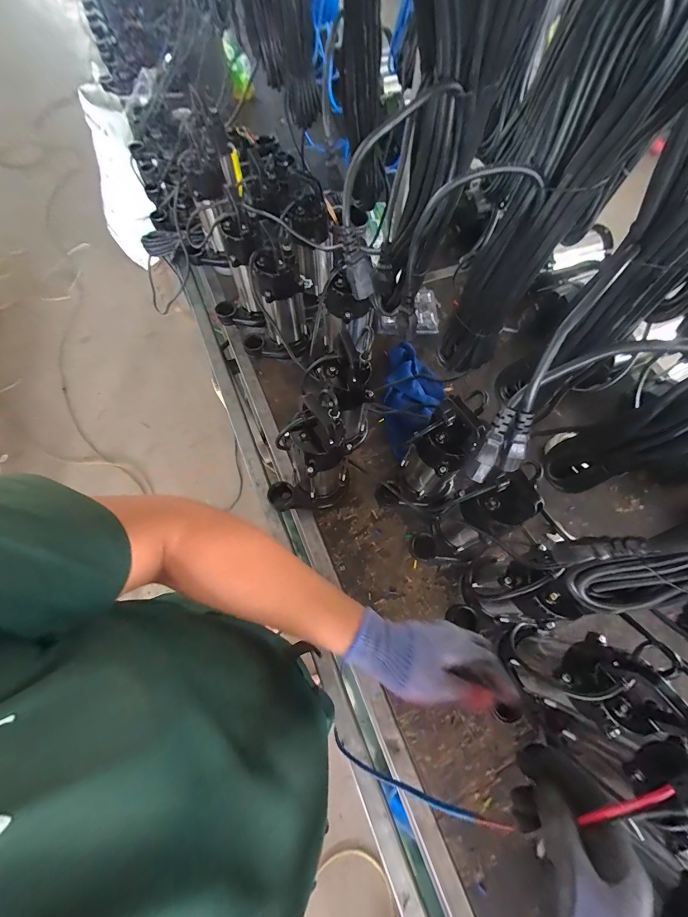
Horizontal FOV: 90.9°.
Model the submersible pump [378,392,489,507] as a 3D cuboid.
[{"bbox_3d":[0.149,0.019,0.620,0.130,0.300,0.106,-37,73,-15],"label":"submersible pump"}]

